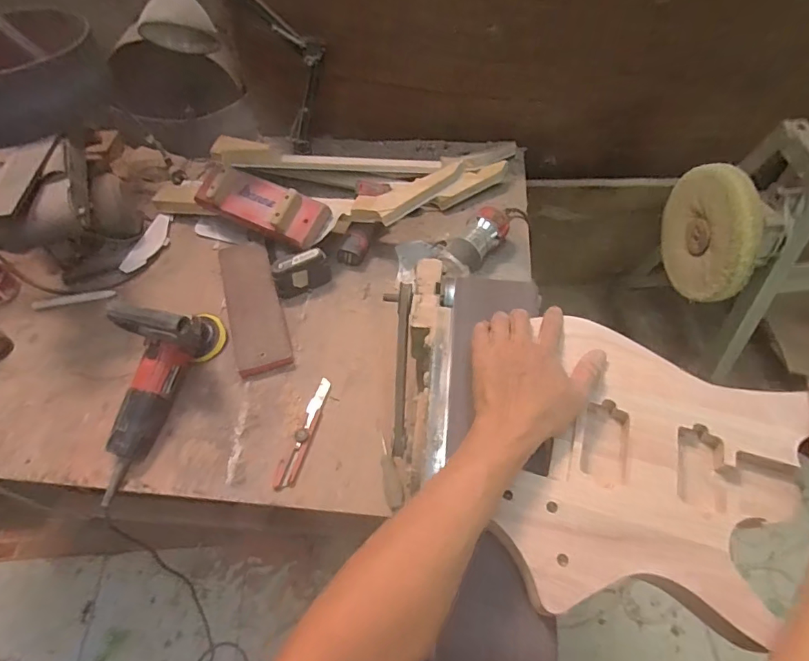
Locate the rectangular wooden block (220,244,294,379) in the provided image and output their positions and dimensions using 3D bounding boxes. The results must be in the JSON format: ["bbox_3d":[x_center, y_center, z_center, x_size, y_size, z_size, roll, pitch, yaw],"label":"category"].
[{"bbox_3d":[-0.290,-0.049,0.898,0.095,0.016,0.289,-15,58,-10],"label":"rectangular wooden block"}]

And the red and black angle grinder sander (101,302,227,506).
[{"bbox_3d":[-0.430,0.074,0.750,0.112,0.160,0.334,21,60,13],"label":"red and black angle grinder sander"}]

